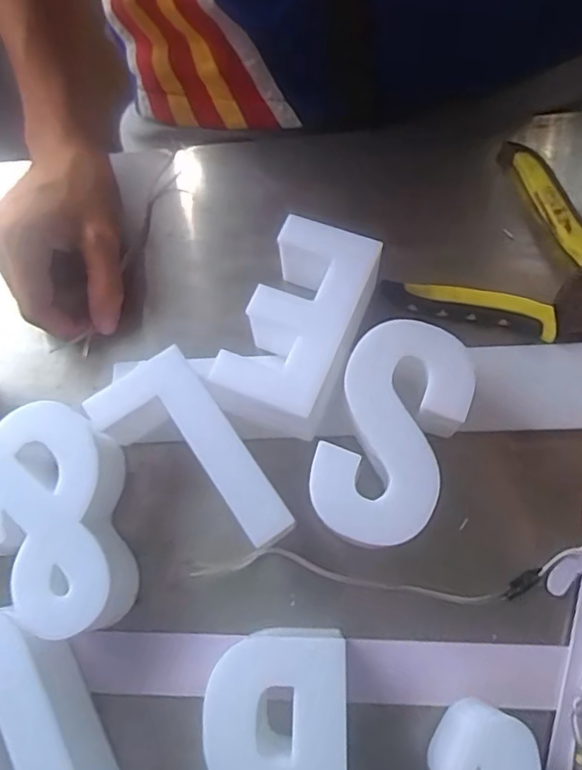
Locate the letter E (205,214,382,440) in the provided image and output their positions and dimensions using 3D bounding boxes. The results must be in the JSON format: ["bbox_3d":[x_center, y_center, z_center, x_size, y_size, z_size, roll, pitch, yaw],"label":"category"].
[{"bbox_3d":[0.005,-0.027,0.319,0.058,0.048,0.112,22,74,9],"label":"letter E"}]

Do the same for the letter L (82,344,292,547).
[{"bbox_3d":[-0.049,0.034,0.299,0.065,0.046,0.127,-36,74,-9],"label":"letter L"}]

